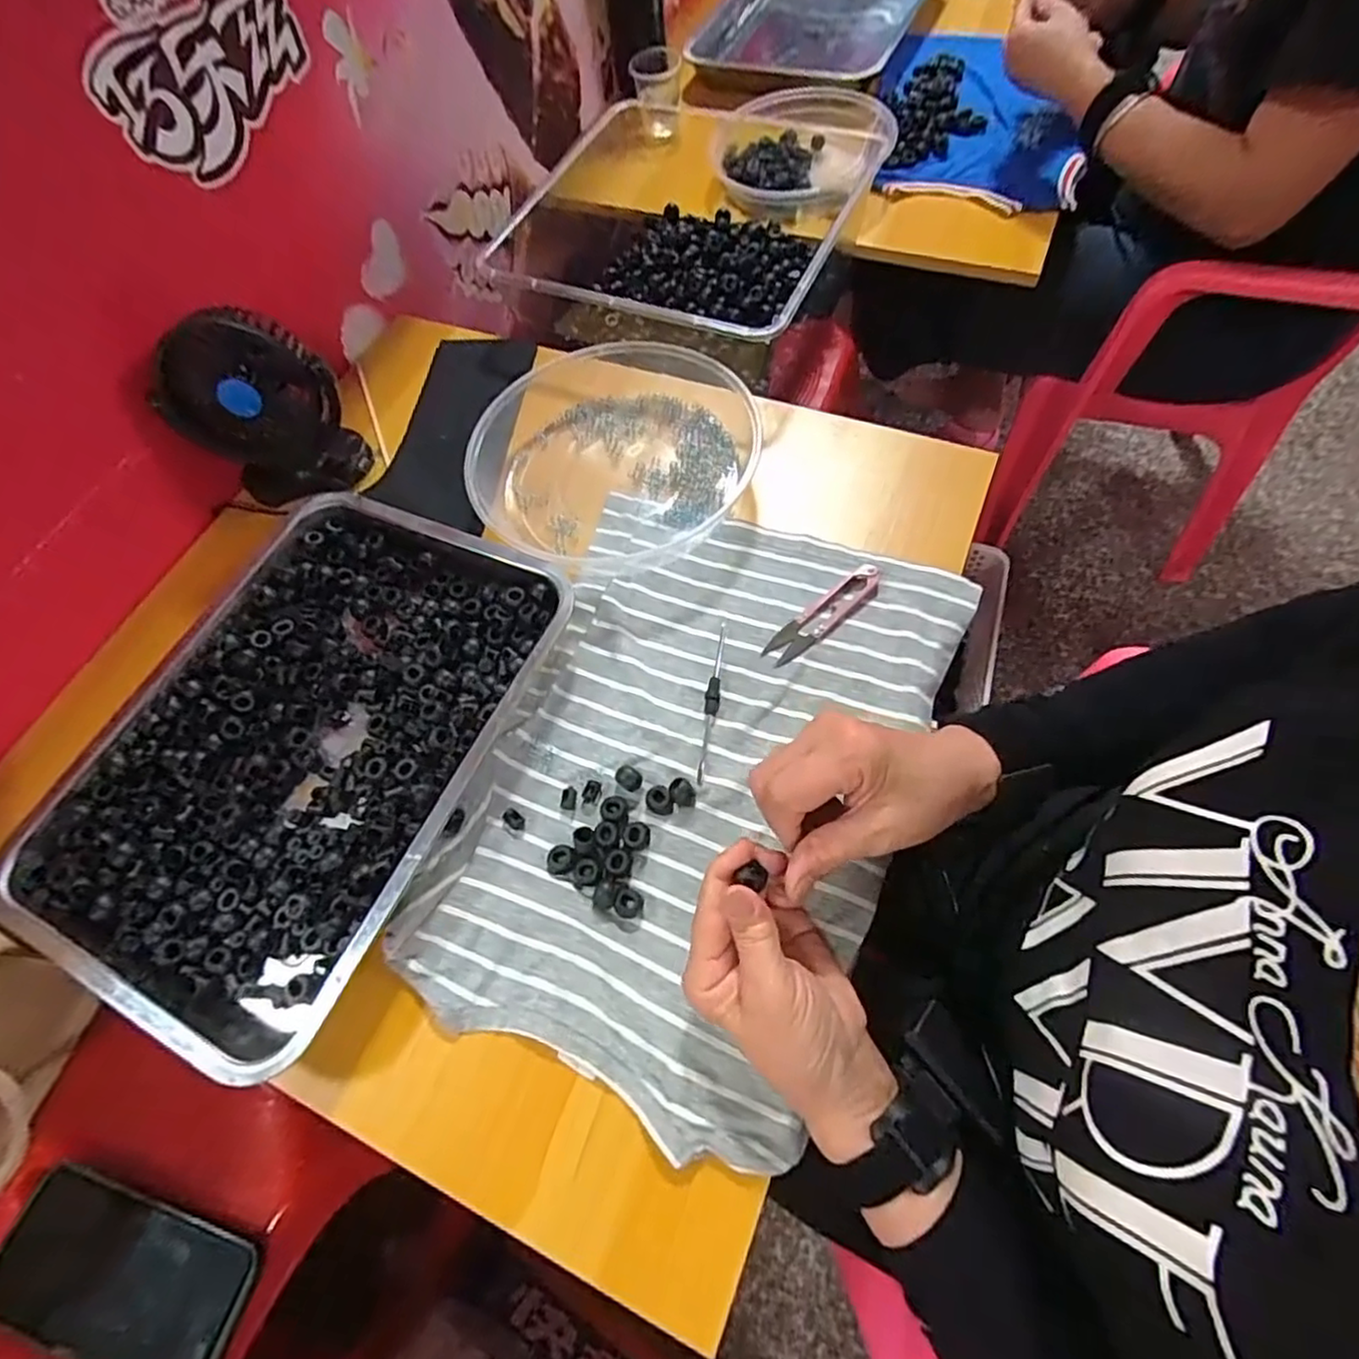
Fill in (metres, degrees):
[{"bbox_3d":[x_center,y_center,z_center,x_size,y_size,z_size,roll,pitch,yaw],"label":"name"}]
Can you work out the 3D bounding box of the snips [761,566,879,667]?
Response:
[{"bbox_3d":[0.103,-0.047,0.469,0.102,0.011,0.026,-38,66,-13],"label":"snips"}]

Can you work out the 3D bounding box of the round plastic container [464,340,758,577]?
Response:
[{"bbox_3d":[-0.055,-0.189,0.535,0.228,0.040,0.241,6,65,8],"label":"round plastic container"}]

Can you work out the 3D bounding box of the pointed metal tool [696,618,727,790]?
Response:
[{"bbox_3d":[0.022,0.012,0.448,0.010,0.009,0.119,8,65,9],"label":"pointed metal tool"}]

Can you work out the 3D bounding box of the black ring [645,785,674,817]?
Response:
[{"bbox_3d":[-0.013,0.077,0.417,0.016,0.007,0.019,-23,64,-6],"label":"black ring"}]

